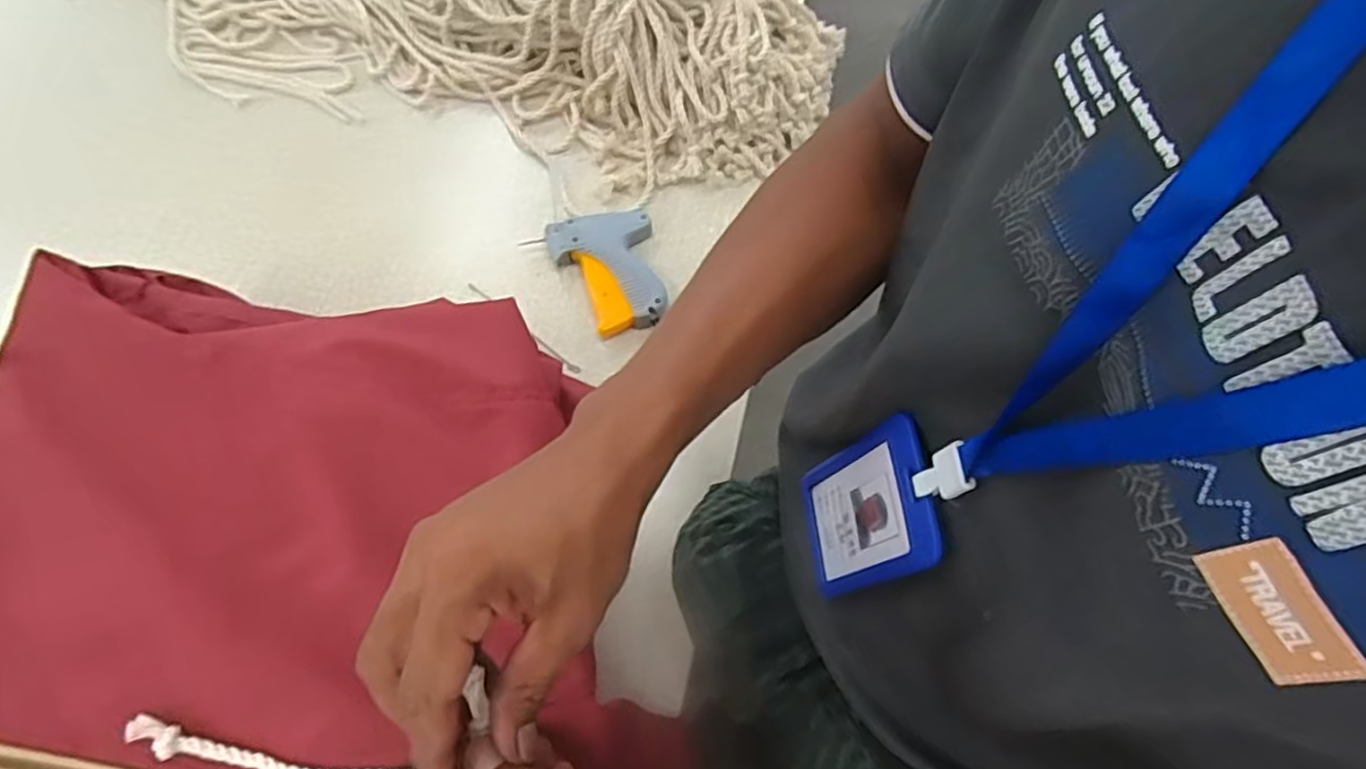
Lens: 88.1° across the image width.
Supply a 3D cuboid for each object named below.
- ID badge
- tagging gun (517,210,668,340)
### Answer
[{"bbox_3d":[0.088,0.062,0.348,0.004,0.114,0.069,2,65,-16],"label":"ID badge"},{"bbox_3d":[-0.074,-0.099,0.633,0.103,0.021,0.117,-10,68,-6],"label":"tagging gun"}]

